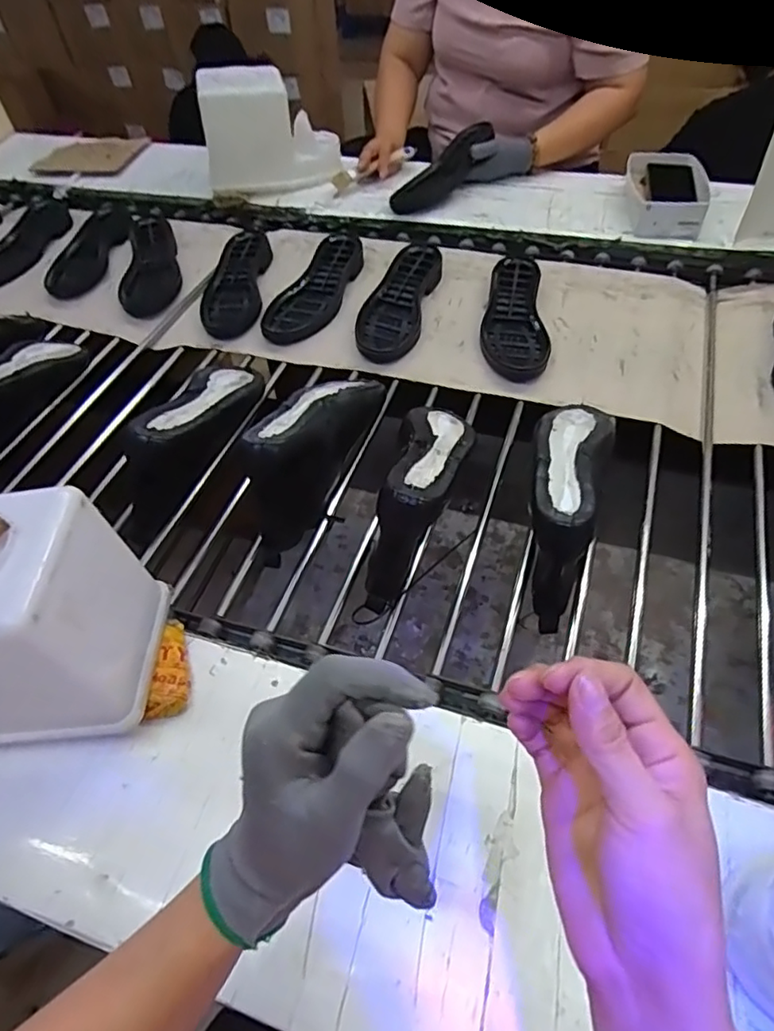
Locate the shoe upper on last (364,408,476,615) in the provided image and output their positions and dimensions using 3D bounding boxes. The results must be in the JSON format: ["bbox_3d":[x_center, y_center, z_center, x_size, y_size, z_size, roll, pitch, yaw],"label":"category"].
[{"bbox_3d":[0.039,-0.038,0.640,0.079,0.118,0.265,11,51,13],"label":"shoe upper on last"}]

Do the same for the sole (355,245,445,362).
[{"bbox_3d":[0.016,-0.333,0.897,0.097,0.040,0.251,11,55,11],"label":"sole"}]

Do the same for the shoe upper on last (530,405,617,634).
[{"bbox_3d":[0.191,-0.021,0.650,0.085,0.130,0.270,17,56,14],"label":"shoe upper on last"}]

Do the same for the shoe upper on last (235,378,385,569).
[{"bbox_3d":[-0.093,-0.087,0.679,0.079,0.119,0.270,16,57,16],"label":"shoe upper on last"}]

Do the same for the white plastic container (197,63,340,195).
[{"bbox_3d":[-0.214,-0.707,1.070,0.241,0.165,0.098,-5,53,2],"label":"white plastic container"}]

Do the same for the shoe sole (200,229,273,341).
[{"bbox_3d":[-0.249,-0.391,0.961,0.092,0.027,0.272,-2,54,4],"label":"shoe sole"}]

